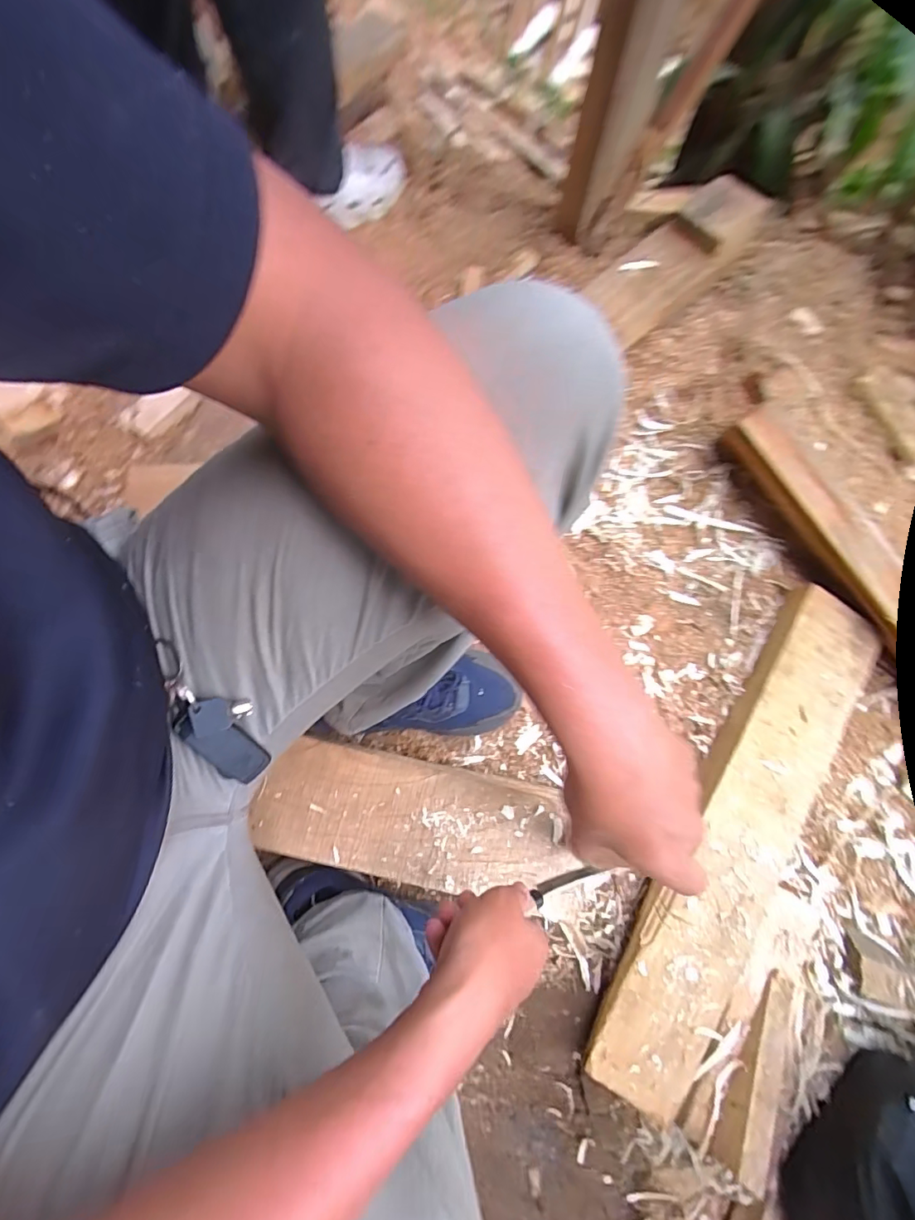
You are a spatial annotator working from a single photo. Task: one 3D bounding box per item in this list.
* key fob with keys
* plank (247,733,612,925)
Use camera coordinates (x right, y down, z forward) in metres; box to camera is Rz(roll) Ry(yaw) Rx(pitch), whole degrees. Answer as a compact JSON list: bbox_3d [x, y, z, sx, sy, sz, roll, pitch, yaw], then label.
[{"bbox_3d":[-0.165,0.071,0.337,0.044,0.025,0.110,-33,108,-8],"label":"key fob with keys"},{"bbox_3d":[-0.034,0.229,0.535,0.355,0.024,0.122,12,76,3],"label":"plank"}]

